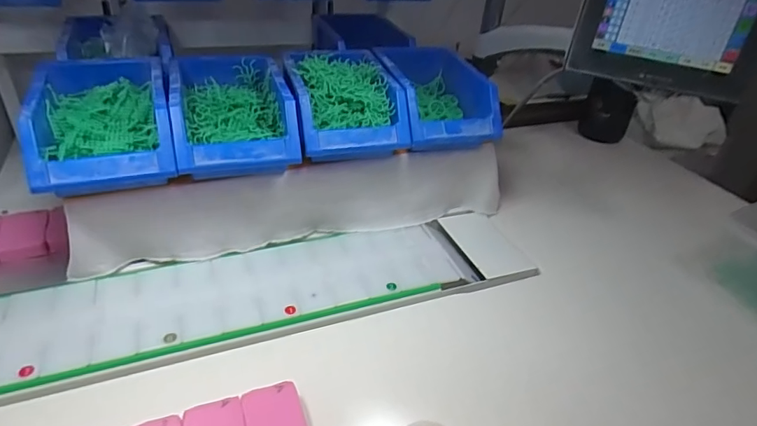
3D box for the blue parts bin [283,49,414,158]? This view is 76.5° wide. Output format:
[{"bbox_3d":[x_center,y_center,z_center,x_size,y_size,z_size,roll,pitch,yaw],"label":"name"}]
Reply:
[{"bbox_3d":[-0.044,-0.141,0.583,0.124,0.068,0.169,-7,37,-18],"label":"blue parts bin"}]

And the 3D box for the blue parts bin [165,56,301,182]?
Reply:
[{"bbox_3d":[-0.165,-0.110,0.543,0.122,0.077,0.182,-8,37,-19],"label":"blue parts bin"}]

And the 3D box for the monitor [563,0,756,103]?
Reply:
[{"bbox_3d":[0.323,-0.211,0.527,0.191,0.132,0.051,15,36,13],"label":"monitor"}]

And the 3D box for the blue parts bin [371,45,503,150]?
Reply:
[{"bbox_3d":[0.068,-0.159,0.639,0.126,0.073,0.192,-7,37,-18],"label":"blue parts bin"}]

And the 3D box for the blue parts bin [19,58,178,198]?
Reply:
[{"bbox_3d":[-0.281,-0.095,0.497,0.121,0.073,0.179,-9,38,-21],"label":"blue parts bin"}]

